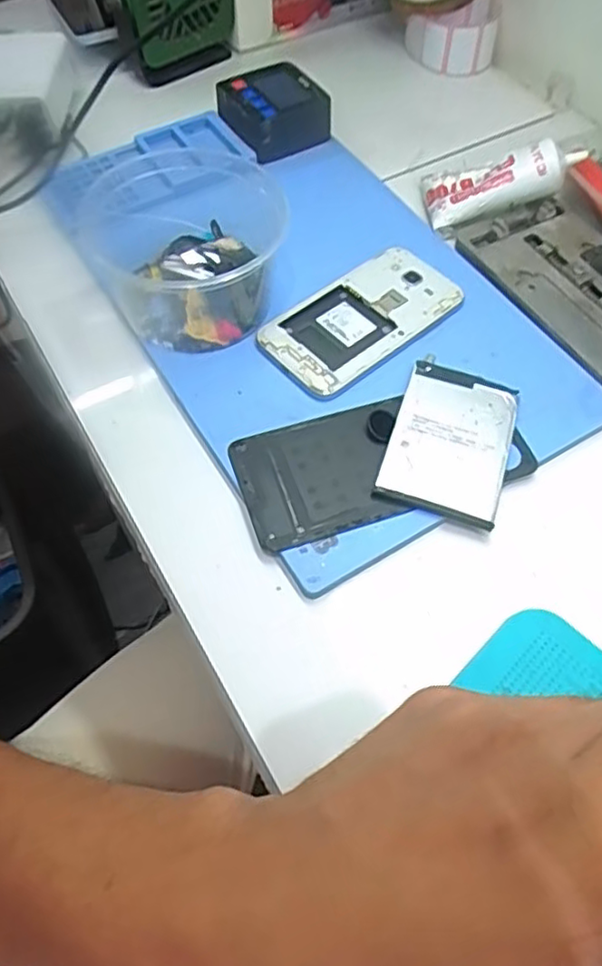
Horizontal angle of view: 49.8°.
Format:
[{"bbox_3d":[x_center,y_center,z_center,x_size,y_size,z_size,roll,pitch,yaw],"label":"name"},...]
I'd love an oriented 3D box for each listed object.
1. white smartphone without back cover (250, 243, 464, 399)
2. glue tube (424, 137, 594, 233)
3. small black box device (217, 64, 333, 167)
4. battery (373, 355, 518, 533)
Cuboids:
[{"bbox_3d":[0.040,-0.105,0.412,0.130,0.010,0.065,-37,66,-20],"label":"white smartphone without back cover"},{"bbox_3d":[0.141,-0.211,0.455,0.106,0.035,0.043,-9,57,20],"label":"glue tube"},{"bbox_3d":[-0.017,-0.286,0.503,0.075,0.039,0.070,-23,62,-13],"label":"small black box device"},{"bbox_3d":[0.084,-0.024,0.360,0.063,0.007,0.096,16,60,9],"label":"battery"}]

